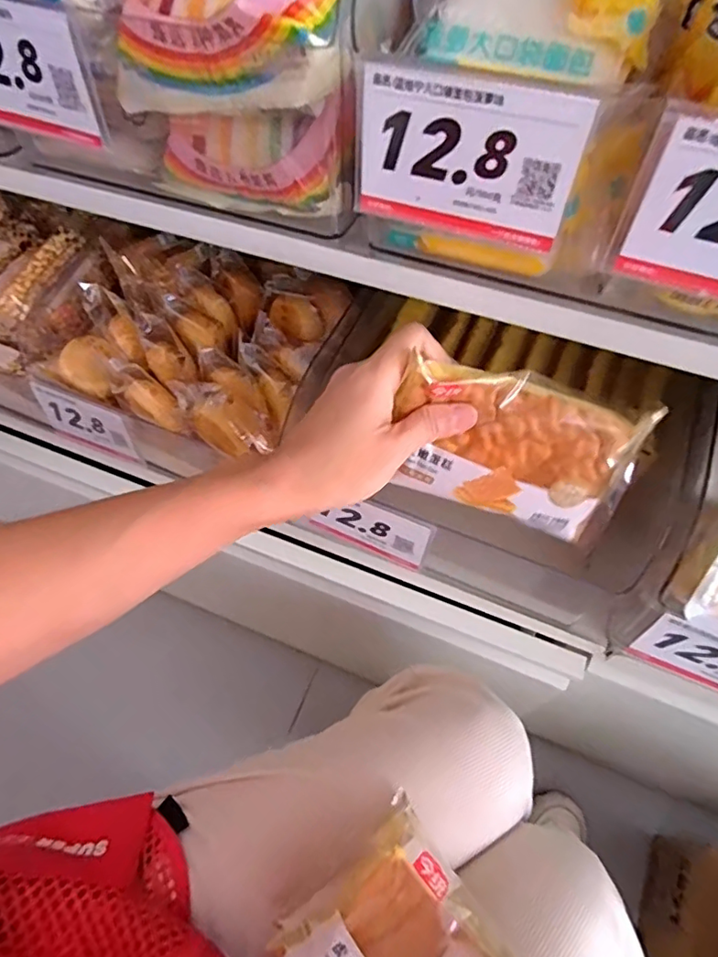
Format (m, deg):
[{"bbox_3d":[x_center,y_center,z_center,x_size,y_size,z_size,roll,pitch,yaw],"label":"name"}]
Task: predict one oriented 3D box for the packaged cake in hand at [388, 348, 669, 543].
[{"bbox_3d":[0.090,-0.013,0.347,0.142,0.105,0.032,21,30,-2],"label":"packaged cake in hand"}]

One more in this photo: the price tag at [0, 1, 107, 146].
[{"bbox_3d":[-0.184,-0.220,0.294,0.092,0.060,0.004,18,56,10],"label":"price tag"}]

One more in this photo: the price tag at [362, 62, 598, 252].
[{"bbox_3d":[0.046,-0.138,0.238,0.093,0.060,0.004,19,54,13],"label":"price tag"}]

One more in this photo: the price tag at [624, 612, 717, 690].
[{"bbox_3d":[0.236,0.122,0.356,0.097,0.065,0.005,22,53,12],"label":"price tag"}]

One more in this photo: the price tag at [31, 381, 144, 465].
[{"bbox_3d":[-0.233,-0.046,0.469,0.089,0.052,0.005,21,46,7],"label":"price tag"}]

